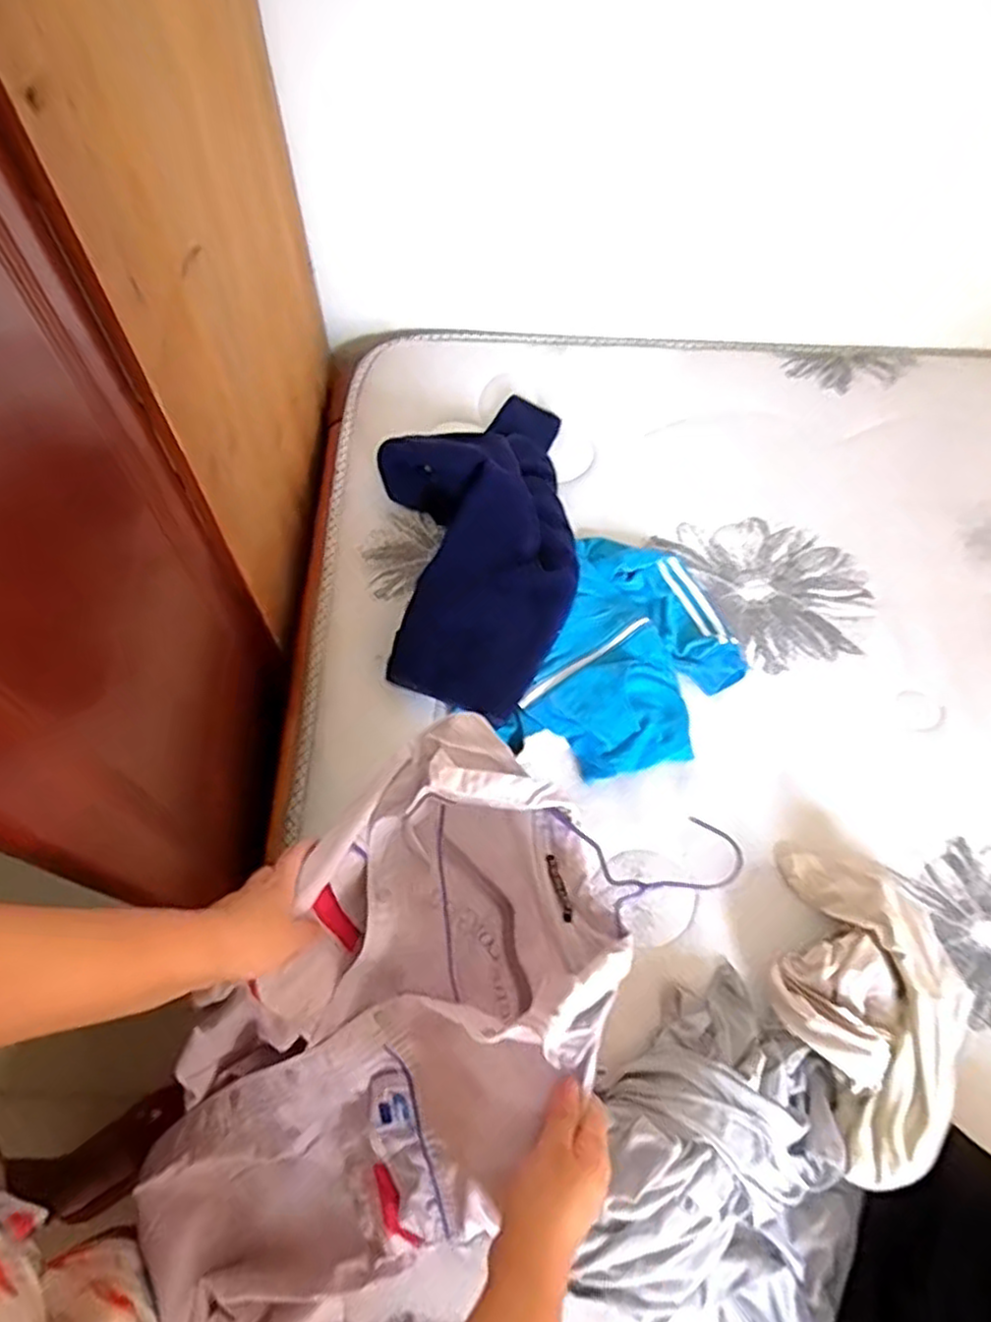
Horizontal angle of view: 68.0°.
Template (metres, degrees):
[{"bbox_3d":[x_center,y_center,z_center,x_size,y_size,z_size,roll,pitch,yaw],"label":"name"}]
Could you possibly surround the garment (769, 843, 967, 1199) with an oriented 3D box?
[{"bbox_3d":[0.383,0.340,0.757,0.177,0.070,0.302,-10,64,-6],"label":"garment"}]

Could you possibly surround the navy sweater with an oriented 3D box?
[{"bbox_3d":[-0.023,-0.170,0.985,0.248,0.073,0.498,-2,63,-2],"label":"navy sweater"}]

